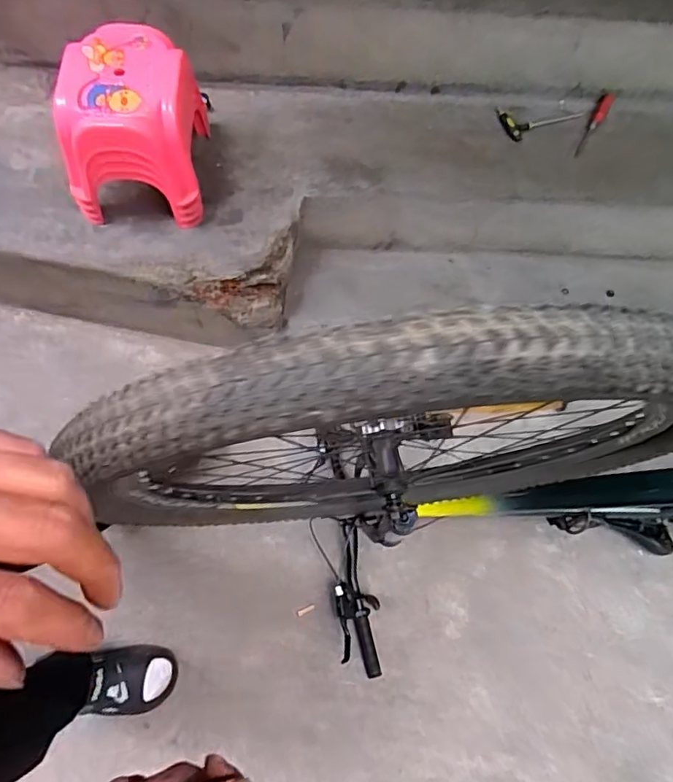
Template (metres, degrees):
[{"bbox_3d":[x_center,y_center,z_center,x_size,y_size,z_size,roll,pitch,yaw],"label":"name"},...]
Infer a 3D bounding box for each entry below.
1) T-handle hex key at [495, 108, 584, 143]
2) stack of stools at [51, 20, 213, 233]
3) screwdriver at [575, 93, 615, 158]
[{"bbox_3d":[0.480,-0.652,1.362,0.200,0.022,0.089,-20,72,-12],"label":"T-handle hex key"},{"bbox_3d":[-0.388,-0.498,1.112,0.244,0.240,0.272,-3,70,-6],"label":"stack of stools"},{"bbox_3d":[0.621,-0.643,1.384,0.032,0.022,0.206,29,69,6],"label":"screwdriver"}]

